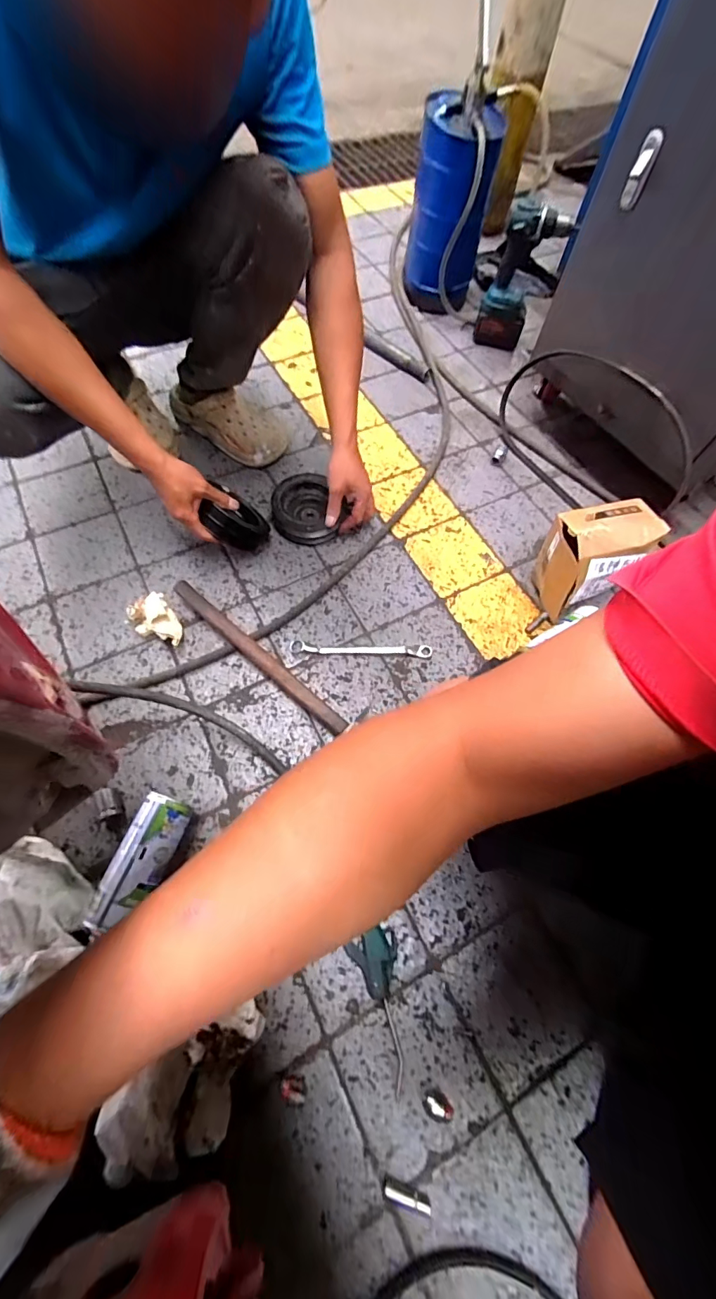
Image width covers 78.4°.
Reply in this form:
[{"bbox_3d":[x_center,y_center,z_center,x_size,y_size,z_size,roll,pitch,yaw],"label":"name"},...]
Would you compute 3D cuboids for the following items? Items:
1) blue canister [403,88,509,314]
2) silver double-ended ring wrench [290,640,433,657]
[{"bbox_3d":[0.216,-1.044,1.069,0.177,0.334,0.218,8,65,1],"label":"blue canister"},{"bbox_3d":[0.006,0.000,0.740,0.235,0.010,0.019,2,65,-1],"label":"silver double-ended ring wrench"}]

